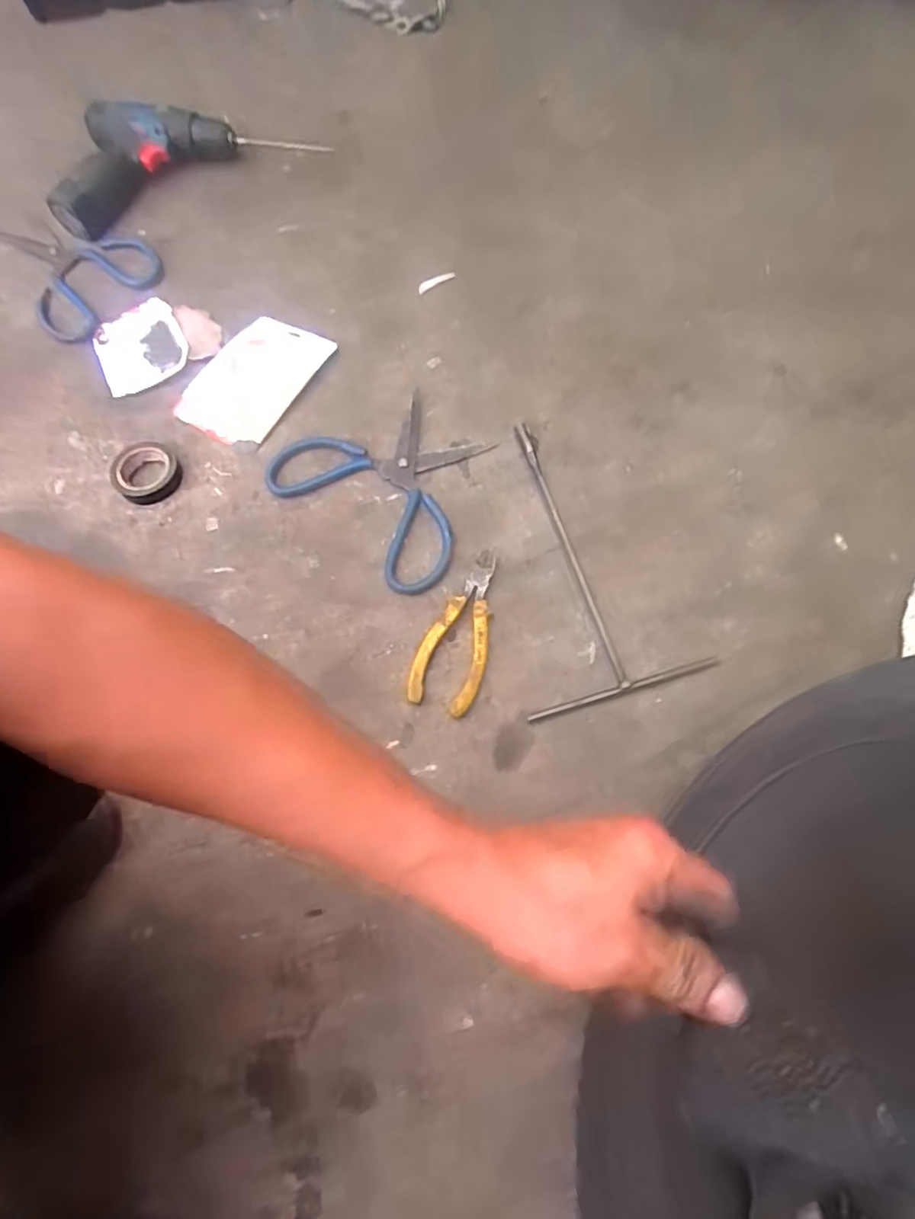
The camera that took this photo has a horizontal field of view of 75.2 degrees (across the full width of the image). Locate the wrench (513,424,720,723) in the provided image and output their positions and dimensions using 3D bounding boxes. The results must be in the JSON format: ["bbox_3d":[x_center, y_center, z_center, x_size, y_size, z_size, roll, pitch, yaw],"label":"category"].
[{"bbox_3d":[0.106,-0.054,0.557,0.169,0.011,0.281,-16,72,-6],"label":"wrench"}]

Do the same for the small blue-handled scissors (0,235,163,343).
[{"bbox_3d":[-0.466,-0.419,0.722,0.196,0.018,0.159,38,70,15],"label":"small blue-handled scissors"}]

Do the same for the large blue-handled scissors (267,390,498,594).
[{"bbox_3d":[-0.065,-0.132,0.589,0.204,0.008,0.172,38,75,12],"label":"large blue-handled scissors"}]

